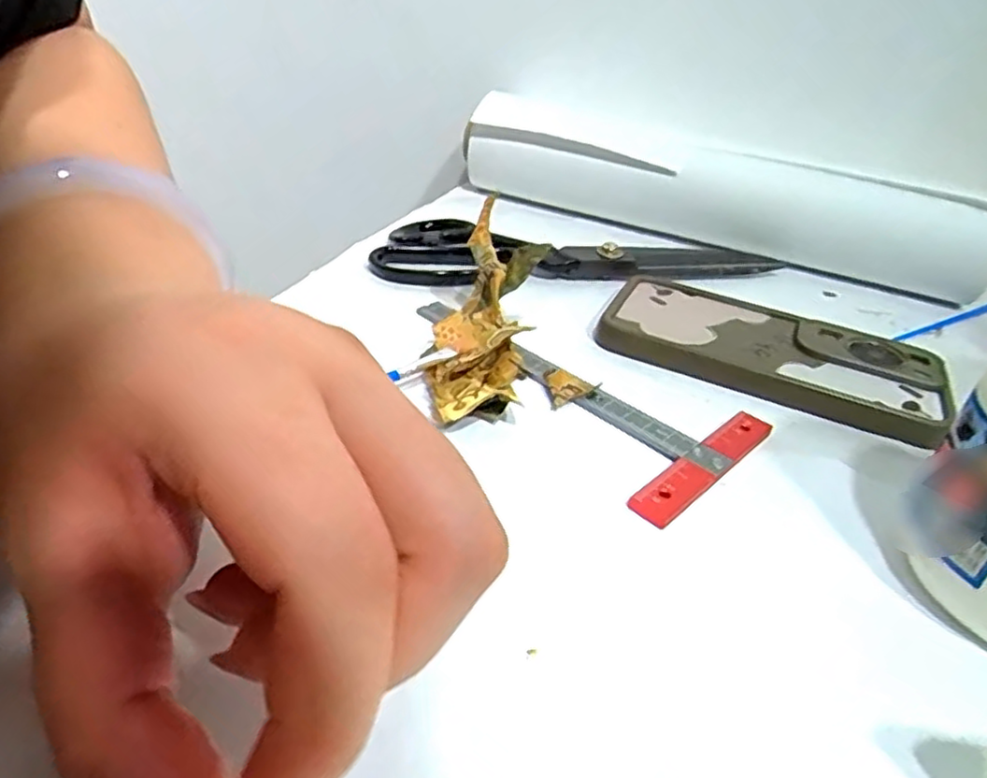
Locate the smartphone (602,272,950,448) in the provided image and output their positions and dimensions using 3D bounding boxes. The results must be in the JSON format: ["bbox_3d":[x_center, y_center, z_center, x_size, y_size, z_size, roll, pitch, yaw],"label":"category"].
[{"bbox_3d":[0.136,-0.021,0.342,0.156,0.012,0.082,21,36,20],"label":"smartphone"}]

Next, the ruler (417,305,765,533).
[{"bbox_3d":[0.027,-0.006,0.306,0.169,0.004,0.086,31,40,31],"label":"ruler"}]

